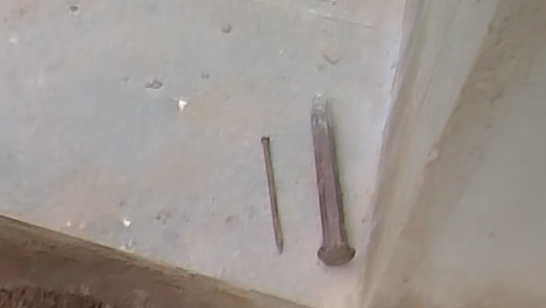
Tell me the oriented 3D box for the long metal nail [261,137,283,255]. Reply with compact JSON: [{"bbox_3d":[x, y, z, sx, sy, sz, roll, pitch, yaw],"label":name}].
[{"bbox_3d":[0.000,0.027,0.424,0.006,0.004,0.100,-2,50,-7],"label":"long metal nail"}]

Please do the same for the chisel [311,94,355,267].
[{"bbox_3d":[0.041,0.012,0.430,0.020,0.022,0.152,2,49,-4],"label":"chisel"}]

